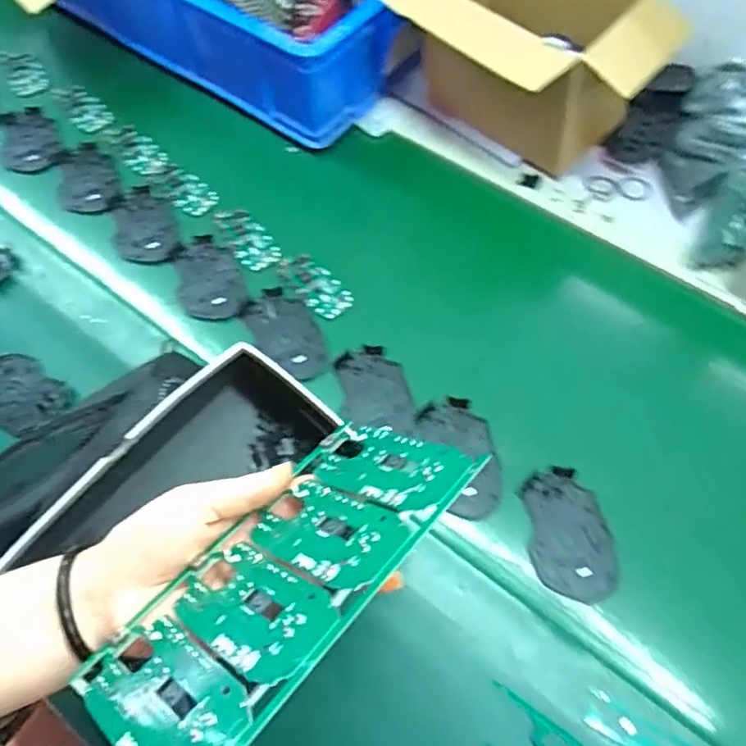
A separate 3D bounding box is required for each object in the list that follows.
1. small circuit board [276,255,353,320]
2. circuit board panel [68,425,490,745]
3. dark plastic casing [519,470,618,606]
[{"bbox_3d":[-0.067,-0.101,0.701,0.048,0.006,0.098,-42,67,-17],"label":"small circuit board"},{"bbox_3d":[-0.040,0.092,0.292,0.104,0.004,0.187,8,41,47],"label":"circuit board panel"},{"bbox_3d":[0.173,0.142,0.553,0.067,0.011,0.112,-7,61,0],"label":"dark plastic casing"}]

